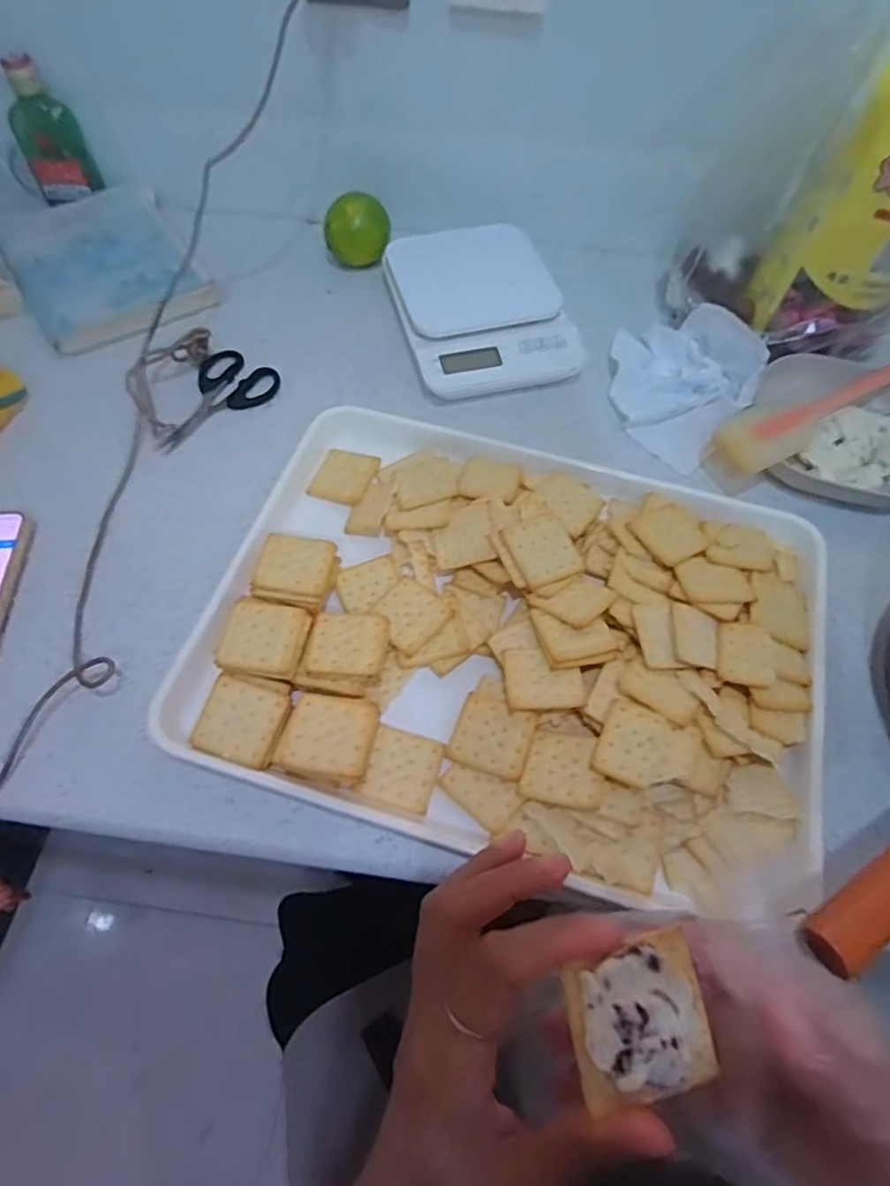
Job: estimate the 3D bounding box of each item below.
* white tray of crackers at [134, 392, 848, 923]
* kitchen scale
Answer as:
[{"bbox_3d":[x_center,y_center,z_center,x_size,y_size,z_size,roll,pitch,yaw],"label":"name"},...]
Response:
[{"bbox_3d":[0.055,0.003,0.435,0.401,0.035,0.317,13,60,6],"label":"white tray of crackers"},{"bbox_3d":[0.032,-0.263,0.582,0.146,0.041,0.187,-13,61,-9],"label":"kitchen scale"}]

